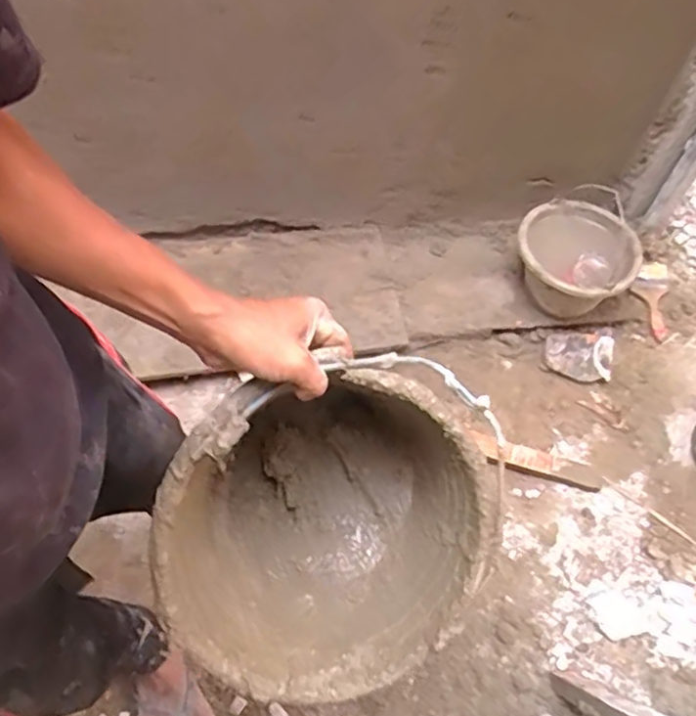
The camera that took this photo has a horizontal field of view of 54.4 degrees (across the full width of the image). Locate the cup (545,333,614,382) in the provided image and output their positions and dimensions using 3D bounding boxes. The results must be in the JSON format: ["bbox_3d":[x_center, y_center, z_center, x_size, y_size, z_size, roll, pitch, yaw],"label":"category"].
[{"bbox_3d":[0.512,-0.003,1.497,0.148,0.050,0.113,3,60,-1],"label":"cup"}]

